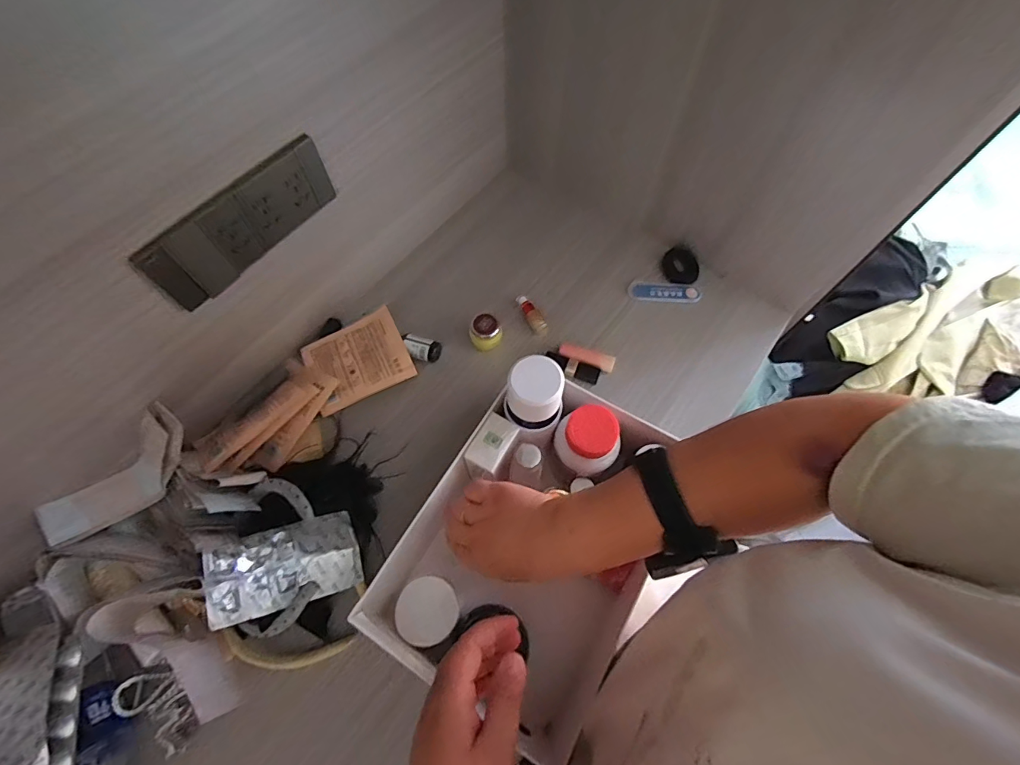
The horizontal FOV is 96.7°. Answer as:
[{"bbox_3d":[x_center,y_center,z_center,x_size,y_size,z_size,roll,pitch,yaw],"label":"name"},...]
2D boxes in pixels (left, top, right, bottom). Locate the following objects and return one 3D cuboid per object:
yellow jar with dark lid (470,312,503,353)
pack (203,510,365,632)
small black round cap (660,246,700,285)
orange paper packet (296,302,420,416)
[{"bbox_3d":[-0.031,-0.065,0.592,0.040,0.038,0.034,-17,66,-8],"label":"yellow jar with dark lid"},{"bbox_3d":[-0.218,0.178,0.446,0.132,0.013,0.075,-7,66,-34],"label":"pack"},{"bbox_3d":[0.246,-0.168,0.654,0.054,0.018,0.050,34,69,15],"label":"small black round cap"},{"bbox_3d":[-0.195,-0.032,0.581,0.124,0.018,0.108,-24,67,-11],"label":"orange paper packet"}]

